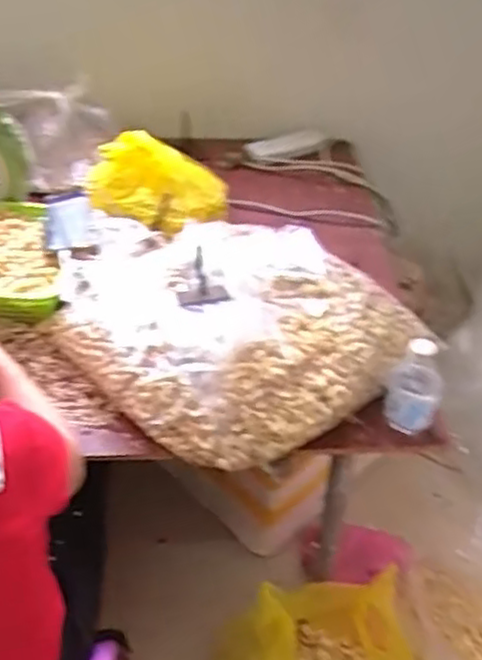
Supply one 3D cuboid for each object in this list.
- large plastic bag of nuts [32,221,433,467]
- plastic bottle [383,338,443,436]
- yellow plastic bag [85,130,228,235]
[{"bbox_3d":[-0.026,-0.024,1.091,0.408,0.127,0.498,-31,54,-31],"label":"large plastic bag of nuts"},{"bbox_3d":[0.241,0.080,0.996,0.071,0.136,0.068,18,45,14],"label":"plastic bottle"},{"bbox_3d":[-0.153,-0.254,1.311,0.257,0.145,0.163,0,44,-4],"label":"yellow plastic bag"}]

